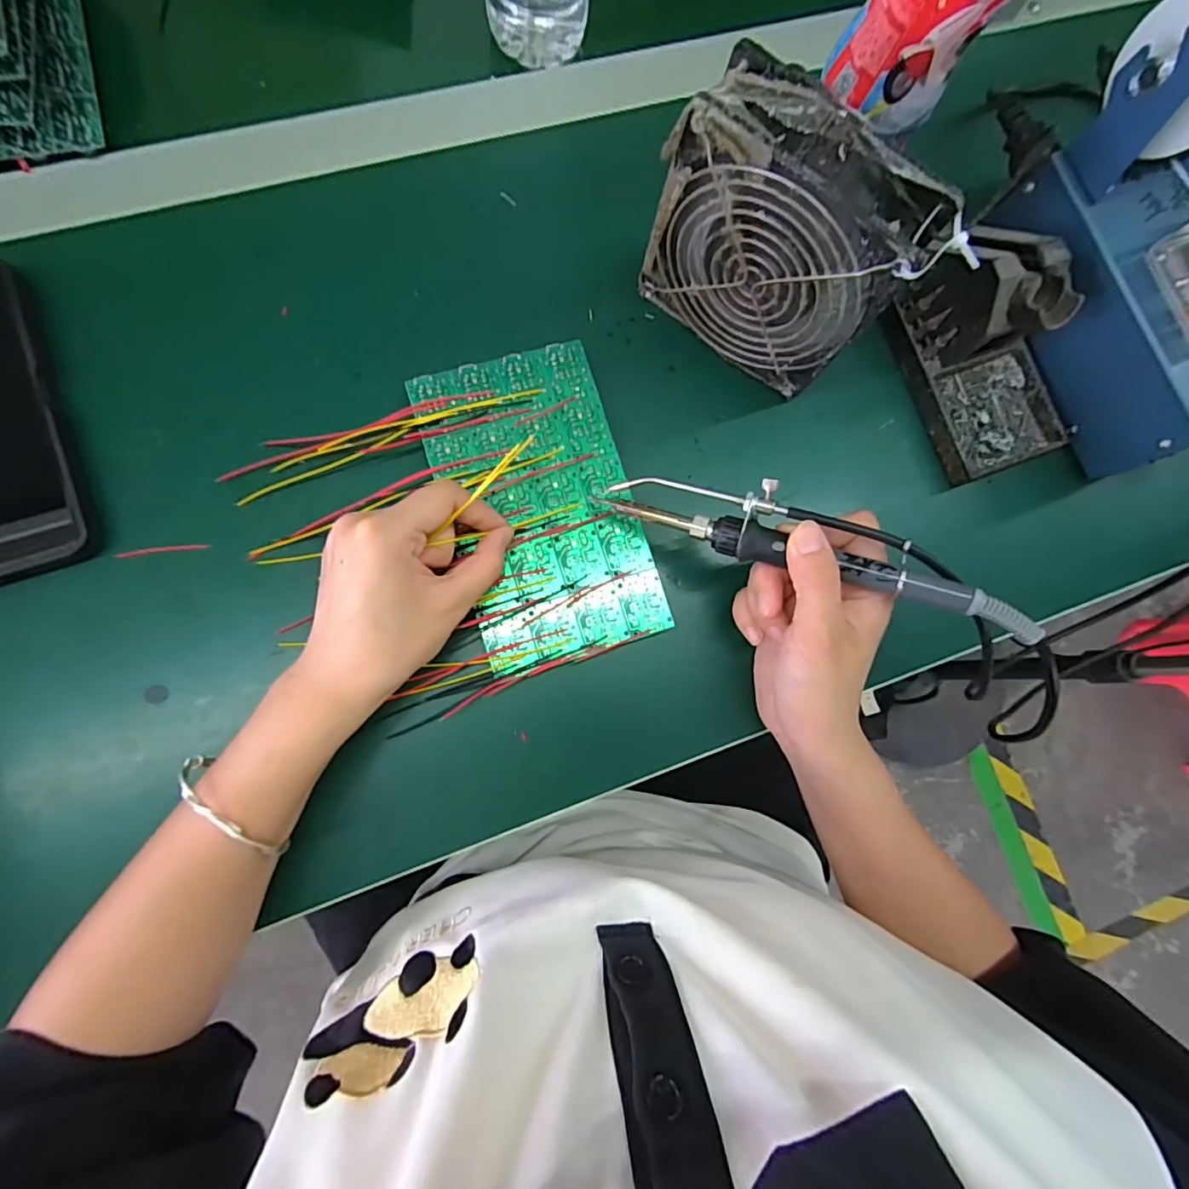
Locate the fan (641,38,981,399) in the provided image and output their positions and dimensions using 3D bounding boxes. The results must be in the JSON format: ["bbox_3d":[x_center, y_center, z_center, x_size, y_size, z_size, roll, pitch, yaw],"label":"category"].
[{"bbox_3d":[0.094,-0.173,0.288,0.128,0.122,0.043,36,81,-2],"label":"fan"}]

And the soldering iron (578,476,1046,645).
[{"bbox_3d":[0.103,-0.026,0.268,0.199,0.020,0.032,20,81,13],"label":"soldering iron"}]

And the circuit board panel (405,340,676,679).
[{"bbox_3d":[-0.030,-0.051,0.307,0.101,0.004,0.170,-16,86,-9],"label":"circuit board panel"}]

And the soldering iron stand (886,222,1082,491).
[{"bbox_3d":[0.238,-0.145,0.327,0.078,0.074,0.134,-22,87,-9],"label":"soldering iron stand"}]

